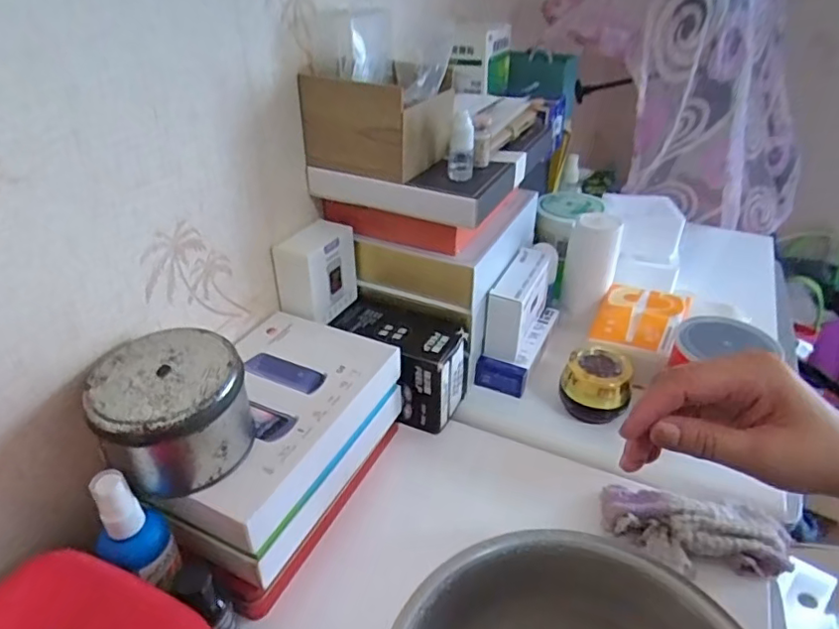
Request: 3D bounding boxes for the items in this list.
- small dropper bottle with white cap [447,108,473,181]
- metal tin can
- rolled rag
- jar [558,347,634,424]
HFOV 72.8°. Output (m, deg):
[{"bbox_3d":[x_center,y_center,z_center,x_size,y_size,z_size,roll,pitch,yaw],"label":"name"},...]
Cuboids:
[{"bbox_3d":[0.036,-0.146,0.494,0.022,0.054,0.026,1,34,1],"label":"small dropper bottle with white cap"},{"bbox_3d":[-0.157,0.063,0.370,0.088,0.069,0.082,0,34,0],"label":"metal tin can"},{"bbox_3d":[0.211,0.166,0.438,0.133,0.032,0.062,3,33,7],"label":"rolled rag"},{"bbox_3d":[0.174,0.070,0.562,0.063,0.060,0.063,-1,32,1],"label":"jar"}]

